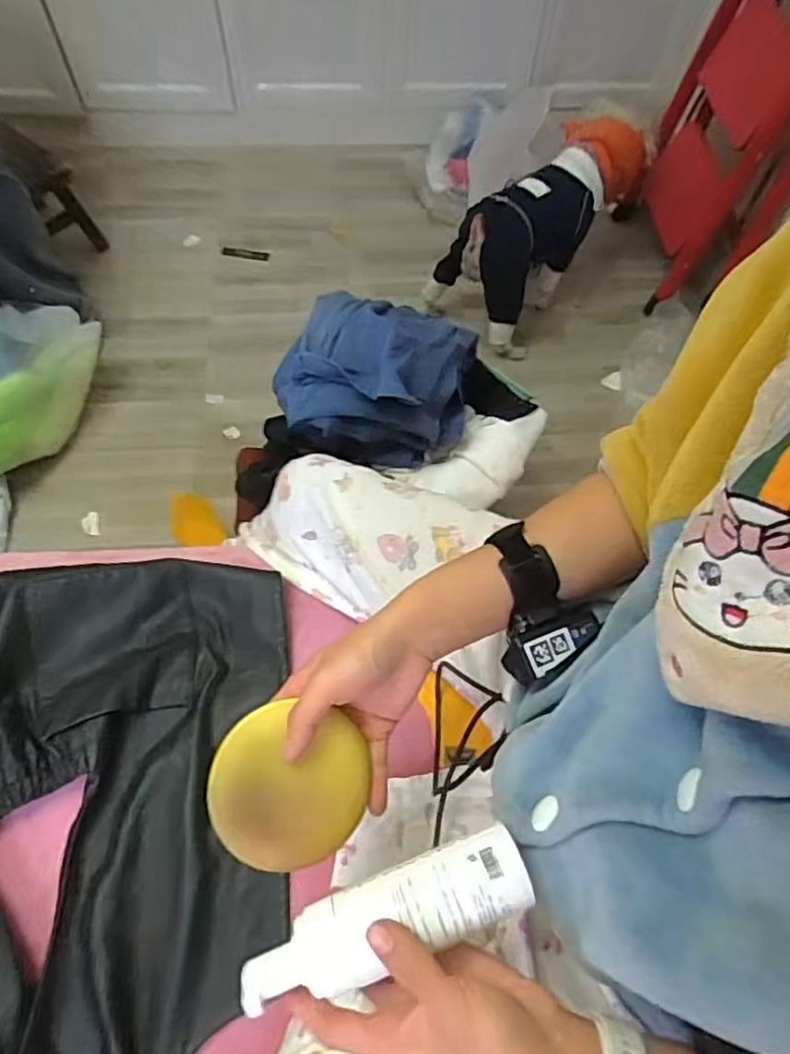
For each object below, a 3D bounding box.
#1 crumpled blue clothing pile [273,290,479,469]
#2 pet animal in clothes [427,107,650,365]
[{"bbox_3d":[-0.029,-0.222,0.930,0.265,0.139,0.207,6,62,1],"label":"crumpled blue clothing pile"},{"bbox_3d":[0.322,-0.648,1.398,0.213,0.379,0.471,41,68,18],"label":"pet animal in clothes"}]

